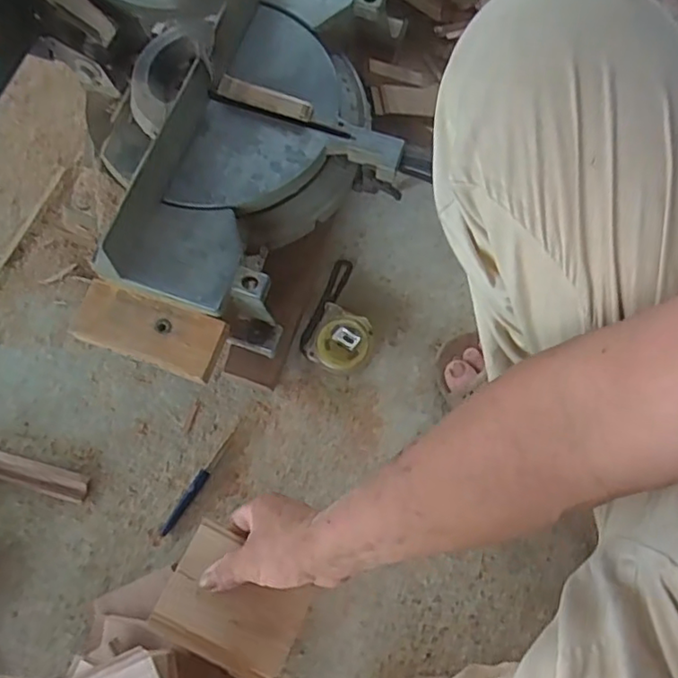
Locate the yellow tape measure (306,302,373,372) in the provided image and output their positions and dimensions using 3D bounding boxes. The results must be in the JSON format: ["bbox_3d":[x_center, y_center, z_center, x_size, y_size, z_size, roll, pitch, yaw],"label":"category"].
[{"bbox_3d":[0.004,0.003,0.657,0.062,0.034,0.064,23,73,6],"label":"yellow tape measure"}]

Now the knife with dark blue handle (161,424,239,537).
[{"bbox_3d":[-0.140,0.142,0.620,0.011,0.007,0.123,30,74,8],"label":"knife with dark blue handle"}]

